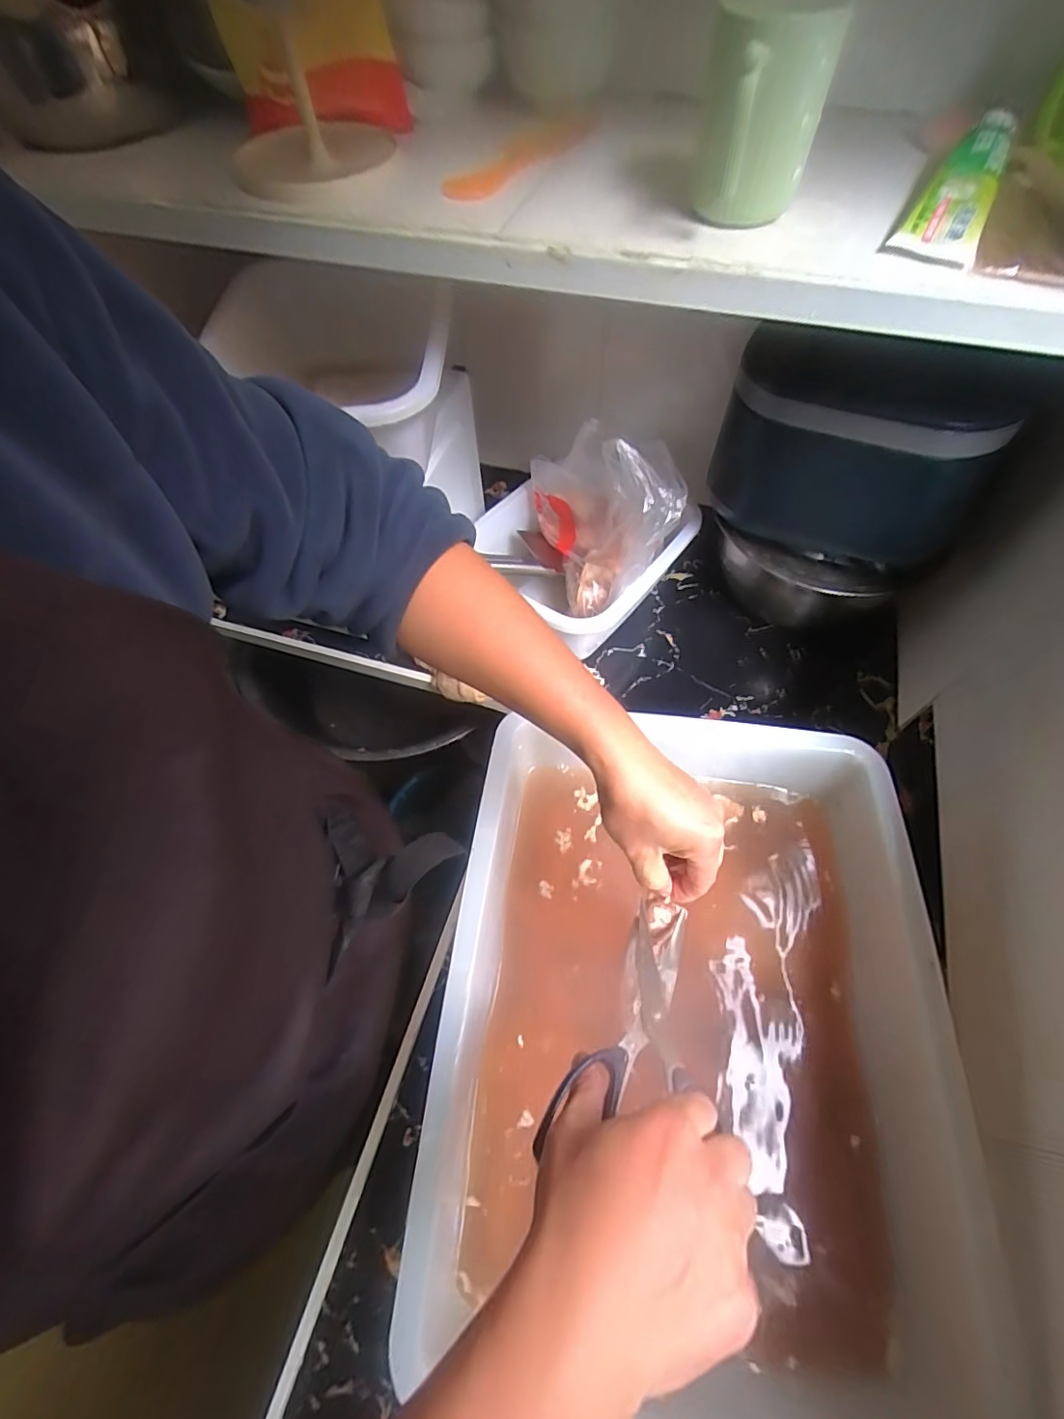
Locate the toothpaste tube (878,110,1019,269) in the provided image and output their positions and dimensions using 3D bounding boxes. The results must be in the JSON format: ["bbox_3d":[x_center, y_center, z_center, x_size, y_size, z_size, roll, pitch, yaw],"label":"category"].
[{"bbox_3d":[0.265,-0.319,0.340,0.047,0.020,0.110,29,86,17],"label":"toothpaste tube"}]

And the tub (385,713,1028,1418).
[{"bbox_3d":[0.129,0.247,0.480,0.383,0.104,0.496,9,60,6],"label":"tub"}]

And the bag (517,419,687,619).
[{"bbox_3d":[0.080,-0.240,0.671,0.170,0.198,0.169,2,60,2],"label":"bag"}]

